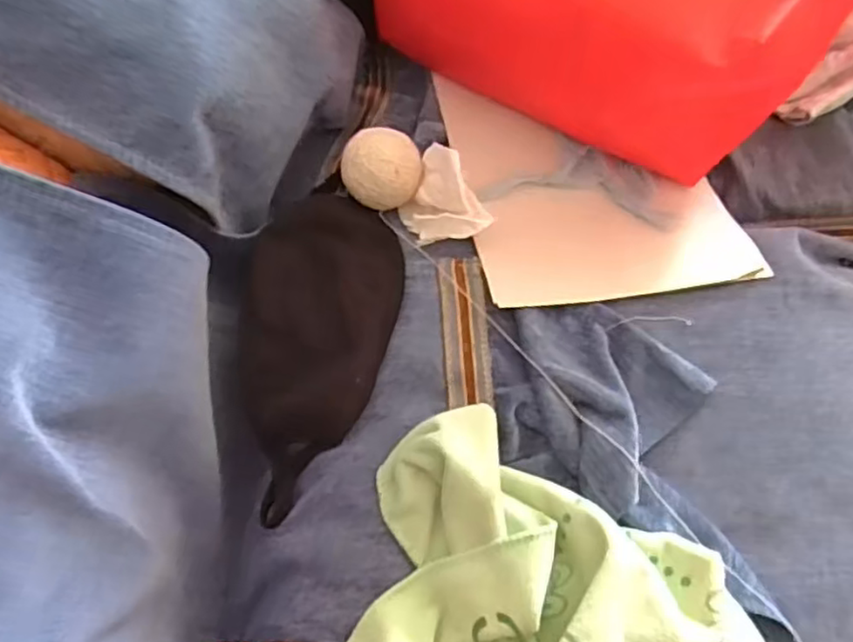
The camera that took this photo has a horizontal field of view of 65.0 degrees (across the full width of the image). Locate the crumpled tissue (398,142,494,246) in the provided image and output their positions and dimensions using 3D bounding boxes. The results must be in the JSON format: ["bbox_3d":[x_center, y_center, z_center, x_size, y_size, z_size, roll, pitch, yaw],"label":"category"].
[{"bbox_3d":[0.010,-0.089,0.452,0.056,0.036,0.067,-8,61,-1],"label":"crumpled tissue"}]

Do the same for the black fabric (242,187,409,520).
[{"bbox_3d":[-0.073,0.011,0.432,0.099,0.048,0.210,8,62,8],"label":"black fabric"}]

